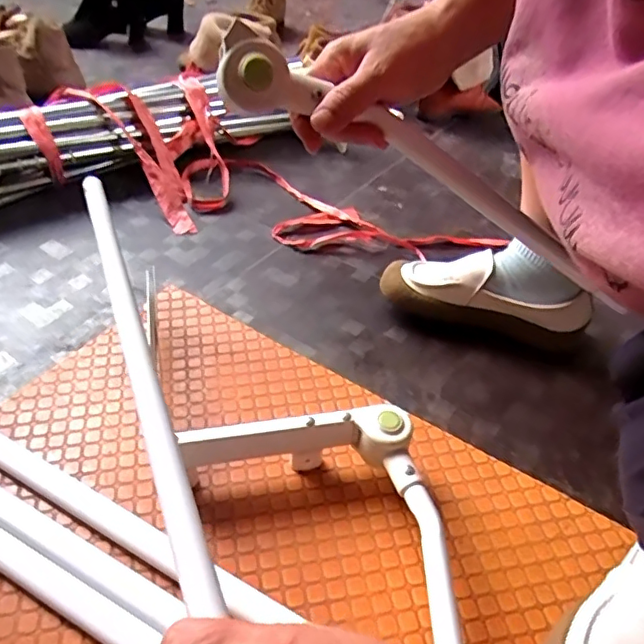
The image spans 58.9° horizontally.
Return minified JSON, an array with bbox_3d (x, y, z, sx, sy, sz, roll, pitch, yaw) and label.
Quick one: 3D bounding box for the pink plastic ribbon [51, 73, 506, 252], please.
[{"bbox_3d":[-0.071,-0.207,0.820,0.608,0.122,0.229,24,46,20],"label":"pink plastic ribbon"}]

